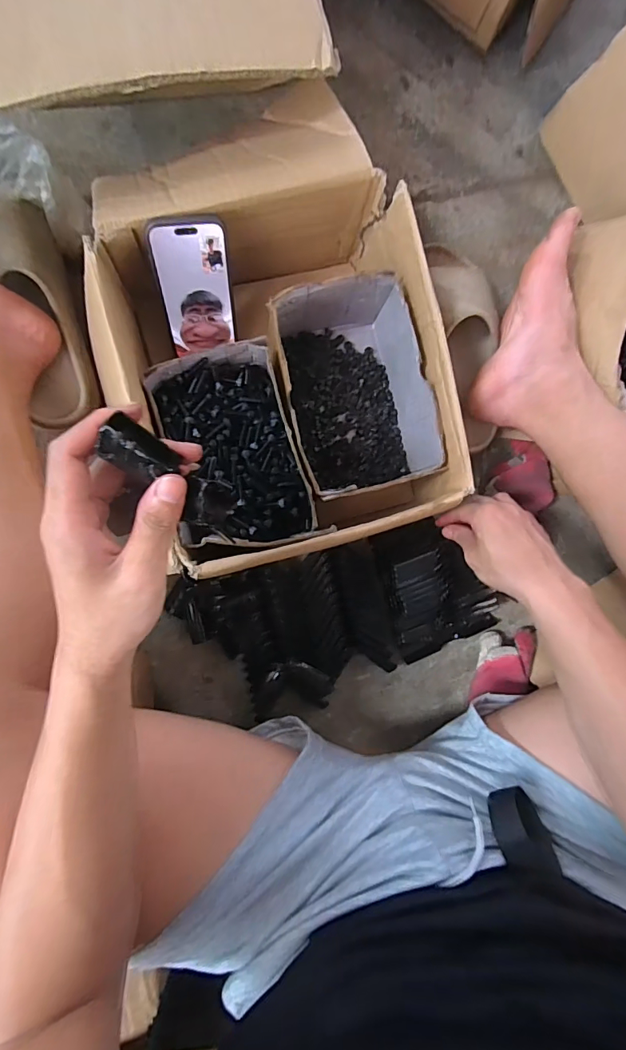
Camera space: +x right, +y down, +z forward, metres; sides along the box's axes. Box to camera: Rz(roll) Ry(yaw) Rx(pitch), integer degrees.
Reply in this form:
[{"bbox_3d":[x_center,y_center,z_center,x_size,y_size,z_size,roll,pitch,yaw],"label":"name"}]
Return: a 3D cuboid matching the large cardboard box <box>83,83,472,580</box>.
[{"bbox_3d":[-0.041,-0.186,0.474,0.304,0.126,0.400,-15,93,-8],"label":"large cardboard box"}]

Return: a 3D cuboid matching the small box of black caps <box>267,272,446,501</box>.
[{"bbox_3d":[0.041,-0.141,0.496,0.145,0.097,0.205,-13,92,-8],"label":"small box of black caps"}]

